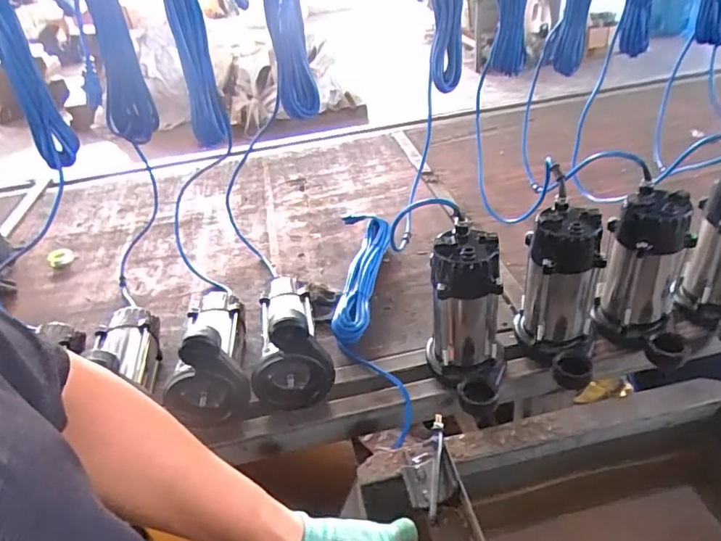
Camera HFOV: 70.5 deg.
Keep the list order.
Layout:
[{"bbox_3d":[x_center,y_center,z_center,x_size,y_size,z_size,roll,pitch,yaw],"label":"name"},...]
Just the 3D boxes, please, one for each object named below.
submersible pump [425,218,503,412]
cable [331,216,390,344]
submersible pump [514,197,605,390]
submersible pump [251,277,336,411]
[{"bbox_3d":[0.148,0.071,0.725,0.115,0.223,0.143,1,36,12],"label":"submersible pump"},{"bbox_3d":[0.003,-0.002,1.021,0.105,0.042,0.385,-3,36,7],"label":"cable"},{"bbox_3d":[0.298,0.041,0.752,0.102,0.235,0.137,-2,36,8],"label":"submersible pump"},{"bbox_3d":[-0.126,0.085,0.833,0.120,0.147,0.232,-12,36,-6],"label":"submersible pump"}]

